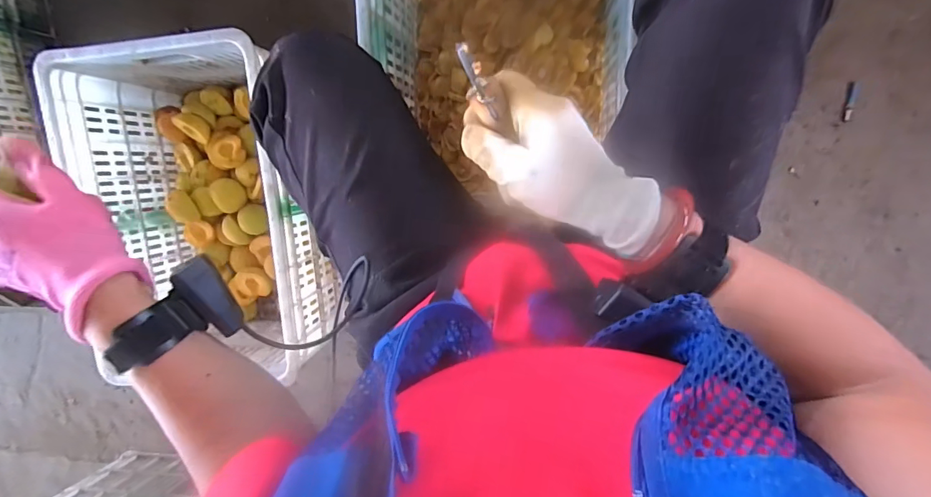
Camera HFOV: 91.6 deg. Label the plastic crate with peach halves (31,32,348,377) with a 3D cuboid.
[{"bbox_3d":[-0.426,-0.063,0.799,0.351,0.243,0.520,-4,100,10],"label":"plastic crate with peach halves"}]

